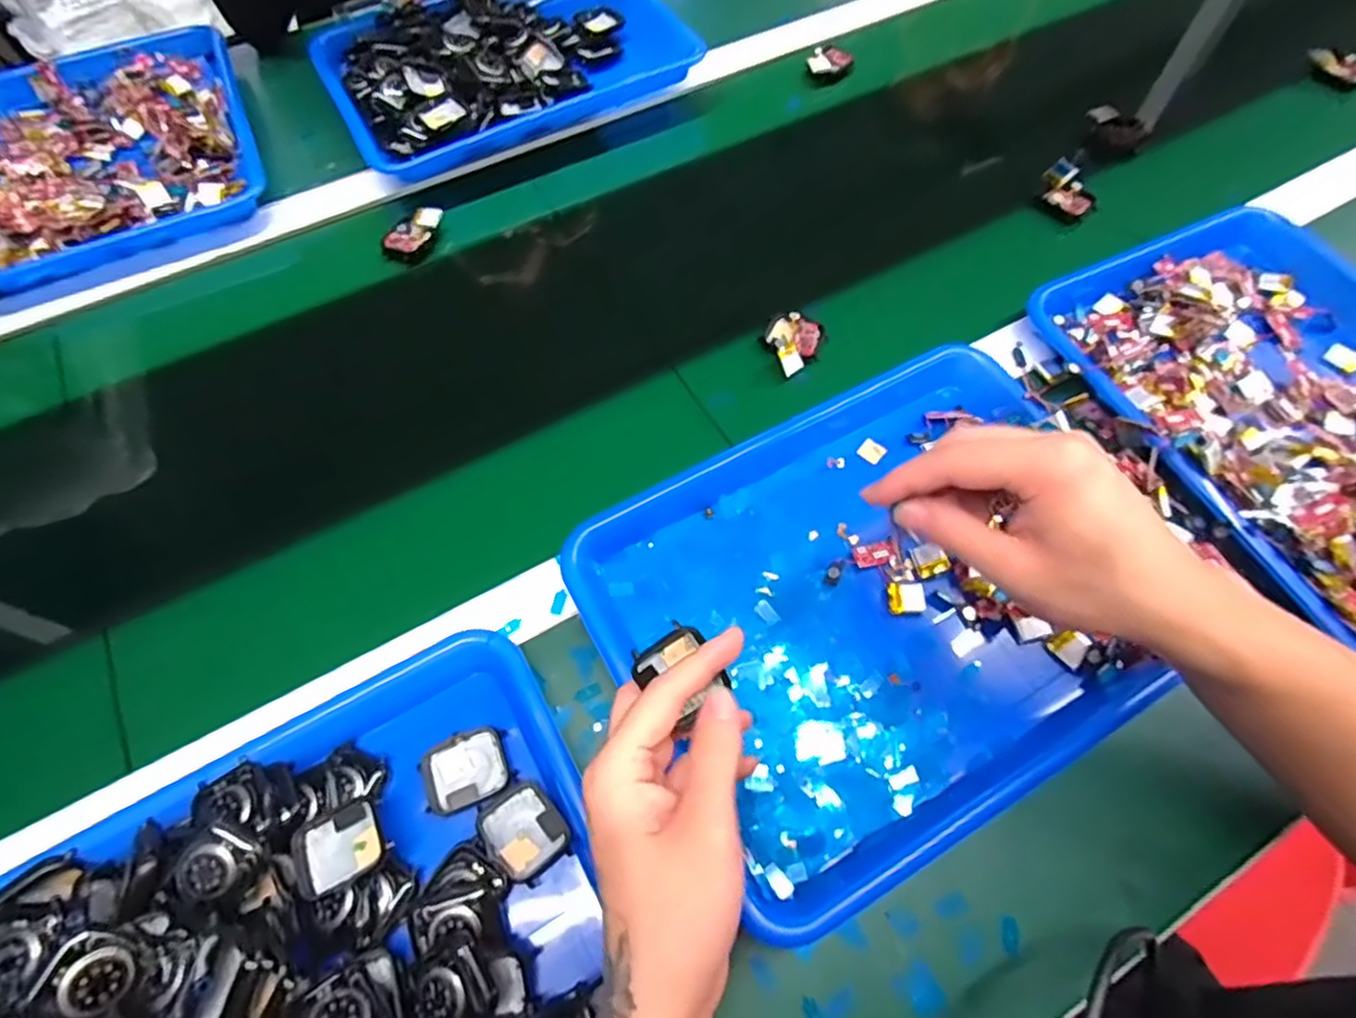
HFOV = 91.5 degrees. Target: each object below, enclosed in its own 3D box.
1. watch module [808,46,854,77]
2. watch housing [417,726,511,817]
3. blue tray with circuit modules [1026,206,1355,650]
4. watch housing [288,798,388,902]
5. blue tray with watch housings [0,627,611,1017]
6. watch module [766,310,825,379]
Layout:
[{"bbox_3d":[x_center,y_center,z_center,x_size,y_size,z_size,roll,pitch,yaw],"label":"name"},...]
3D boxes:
[{"bbox_3d":[0.157,-0.464,0.686,0.048,0.009,0.036,-6,65,-3],"label":"watch module"},{"bbox_3d":[-0.117,0.144,0.367,0.045,0.011,0.038,-19,66,-10],"label":"watch housing"},{"bbox_3d":[0.440,-0.072,0.452,0.251,0.055,0.334,-25,67,-12],"label":"blue tray with circuit modules"},{"bbox_3d":[-0.171,0.172,0.337,0.043,0.014,0.036,-27,68,-13],"label":"watch housing"},{"bbox_3d":[-0.187,0.235,0.309,0.334,0.068,0.251,-30,69,-14],"label":"blue tray with watch housings"},{"bbox_3d":[0.086,-0.130,0.510,0.044,0.017,0.055,25,67,11],"label":"watch module"}]

